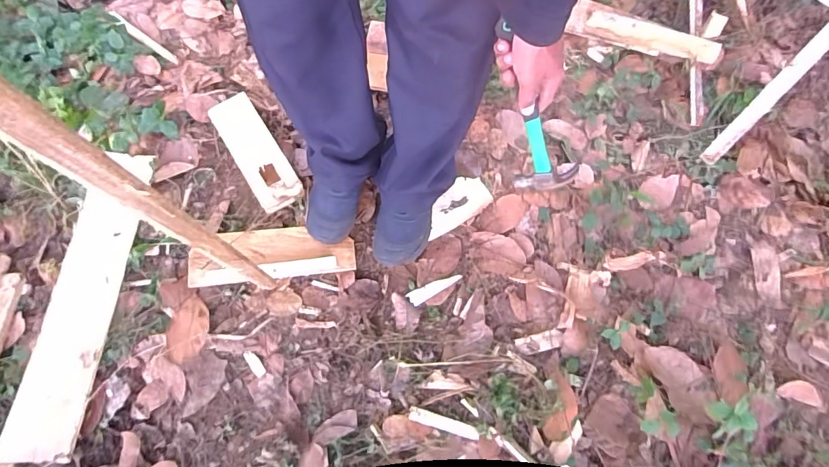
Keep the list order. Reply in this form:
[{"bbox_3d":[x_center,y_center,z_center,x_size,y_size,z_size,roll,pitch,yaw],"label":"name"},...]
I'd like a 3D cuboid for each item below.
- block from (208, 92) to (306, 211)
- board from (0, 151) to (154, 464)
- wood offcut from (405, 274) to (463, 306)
[{"bbox_3d":[-0.344,-0.175,0.976,0.098,0.059,0.282,-31,72,-12],"label":"block"},{"bbox_3d":[-0.629,0.105,0.858,0.116,0.024,0.583,1,68,0],"label":"board"},{"bbox_3d":[0.040,0.107,0.885,0.111,0.007,0.030,-26,71,-10],"label":"wood offcut"}]

